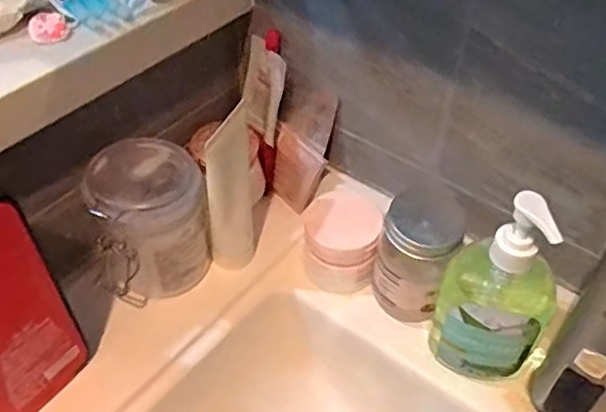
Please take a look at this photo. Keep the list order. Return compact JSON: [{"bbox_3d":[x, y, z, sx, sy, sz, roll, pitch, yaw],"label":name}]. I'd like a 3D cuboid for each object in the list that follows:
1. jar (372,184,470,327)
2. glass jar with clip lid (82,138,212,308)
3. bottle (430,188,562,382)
[{"bbox_3d":[0.096,0.043,0.509,0.061,0.101,0.061,0,46,0],"label":"jar"},{"bbox_3d":[-0.132,0.018,0.528,0.091,0.126,0.091,0,46,0],"label":"glass jar with clip lid"},{"bbox_3d":[0.145,0.061,0.449,0.078,0.178,0.054,15,48,14],"label":"bottle"}]

